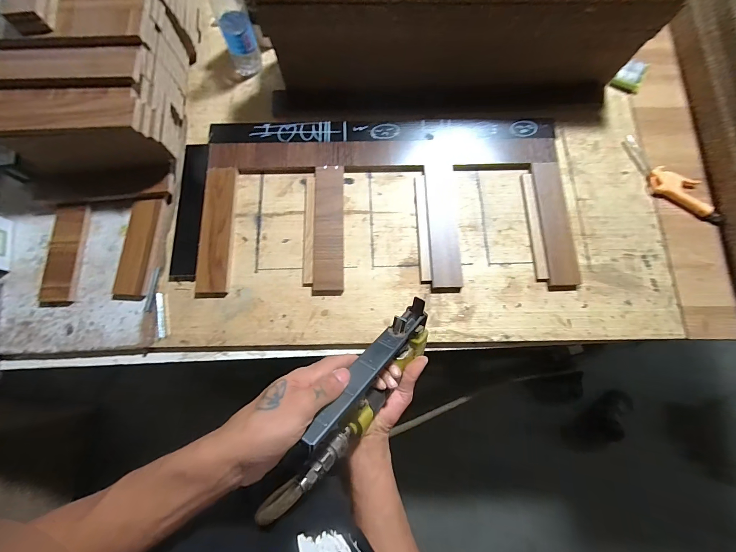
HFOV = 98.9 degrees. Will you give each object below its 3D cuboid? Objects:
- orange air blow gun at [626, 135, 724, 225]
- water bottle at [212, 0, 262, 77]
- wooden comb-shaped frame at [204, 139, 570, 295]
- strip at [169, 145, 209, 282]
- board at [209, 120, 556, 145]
[{"bbox_3d":[0.644,-0.200,0.671,0.244,0.021,0.074,43,80,10],"label":"orange air blow gun"},{"bbox_3d":[-0.279,-0.530,0.658,0.071,0.208,0.069,-22,77,-5],"label":"water bottle"},{"bbox_3d":[0.037,-0.132,0.654,0.742,0.025,0.332,-2,75,0],"label":"wooden comb-shaped frame"},{"bbox_3d":[-0.366,-0.138,0.656,0.056,0.018,0.300,-1,76,0],"label":"strip"},{"bbox_3d":[0.031,-0.321,0.695,0.741,0.011,0.069,0,76,0],"label":"board"}]

